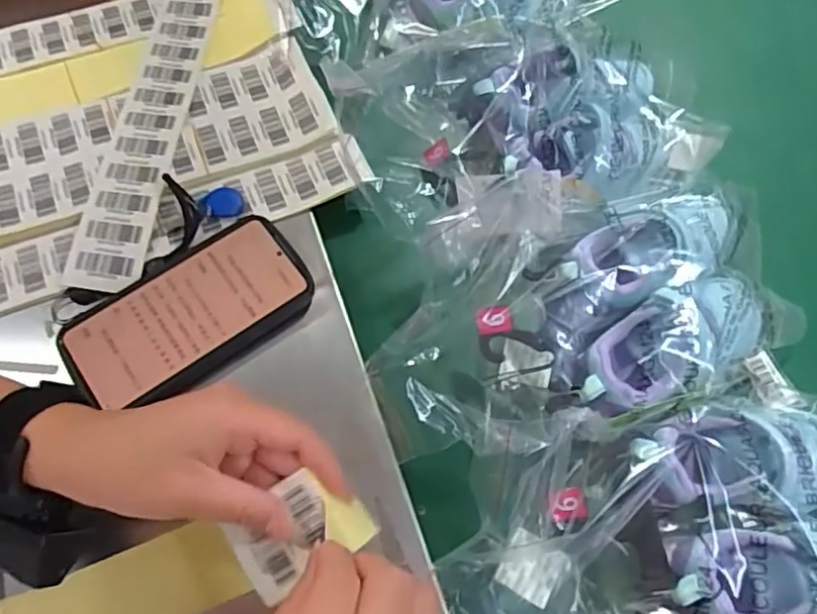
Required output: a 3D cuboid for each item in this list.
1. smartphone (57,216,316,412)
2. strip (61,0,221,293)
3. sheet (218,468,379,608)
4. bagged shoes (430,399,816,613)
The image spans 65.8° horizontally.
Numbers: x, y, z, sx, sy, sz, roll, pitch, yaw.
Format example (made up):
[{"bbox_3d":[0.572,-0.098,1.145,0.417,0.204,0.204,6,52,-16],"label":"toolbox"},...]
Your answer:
[{"bbox_3d":[-0.148,0.004,0.433,0.161,0.012,0.087,-32,71,-16],"label":"smartphone"},{"bbox_3d":[-0.201,-0.156,0.504,0.052,0.009,0.317,8,67,-1],"label":"strip"},{"bbox_3d":[-0.058,0.117,0.328,0.068,0.021,0.045,-32,71,-11],"label":"sheet"},{"bbox_3d":[0.173,0.145,0.379,0.305,0.061,0.192,4,65,-2],"label":"bagged shoes"}]

